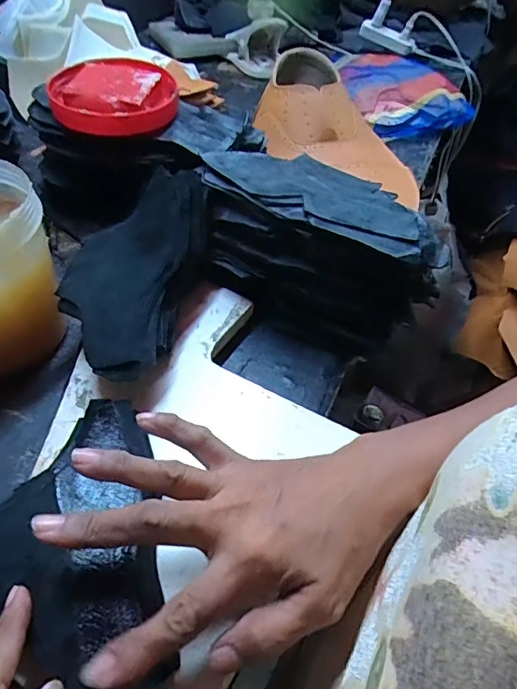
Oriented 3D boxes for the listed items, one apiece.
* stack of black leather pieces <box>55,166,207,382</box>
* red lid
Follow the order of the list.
[{"bbox_3d":[-0.101,-0.056,0.381,0.093,0.031,0.171,6,67,11],"label":"stack of black leather pieces"},{"bbox_3d":[-0.138,-0.239,0.474,0.114,0.021,0.106,3,57,-5],"label":"red lid"}]

